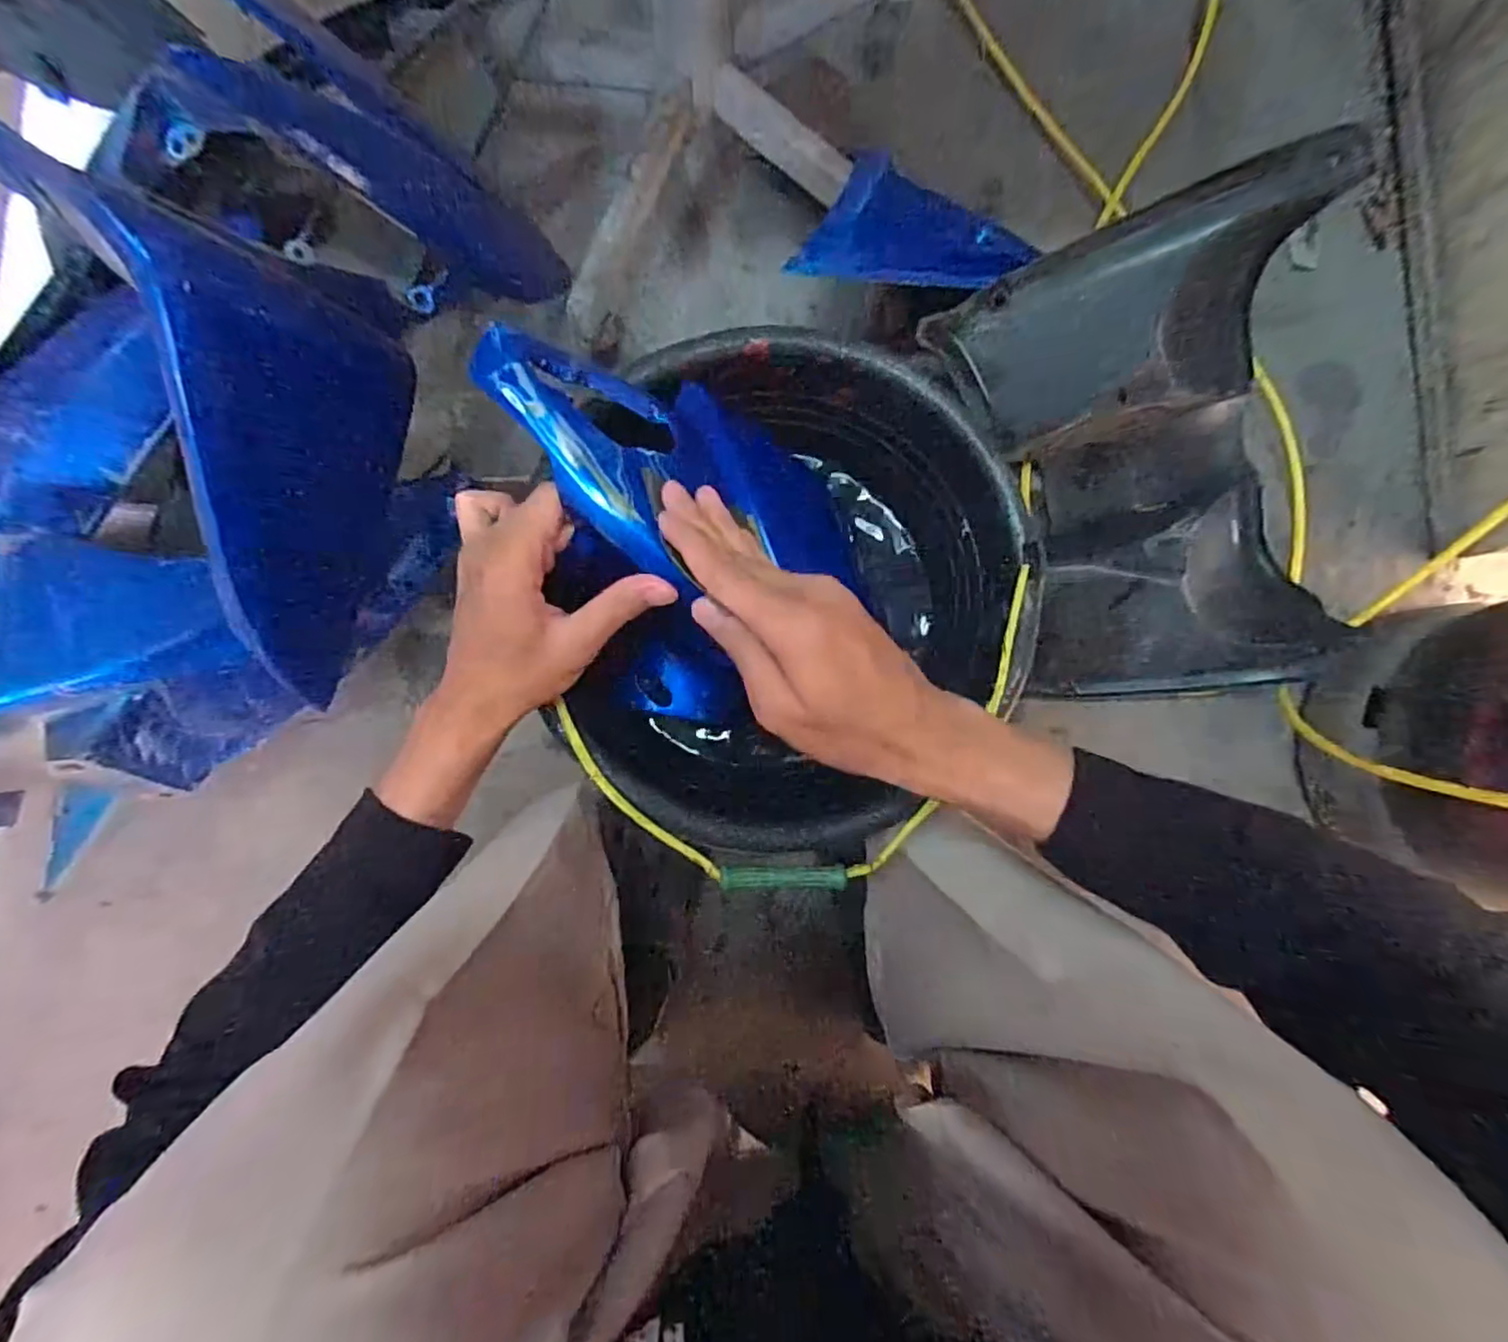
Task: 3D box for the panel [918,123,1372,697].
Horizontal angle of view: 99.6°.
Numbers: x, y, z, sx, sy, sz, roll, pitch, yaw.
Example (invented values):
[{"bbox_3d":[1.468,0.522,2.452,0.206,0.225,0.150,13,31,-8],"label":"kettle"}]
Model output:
[{"bbox_3d":[0.366,-0.171,0.570,0.316,0.184,0.413,-18,88,-4],"label":"panel"}]

